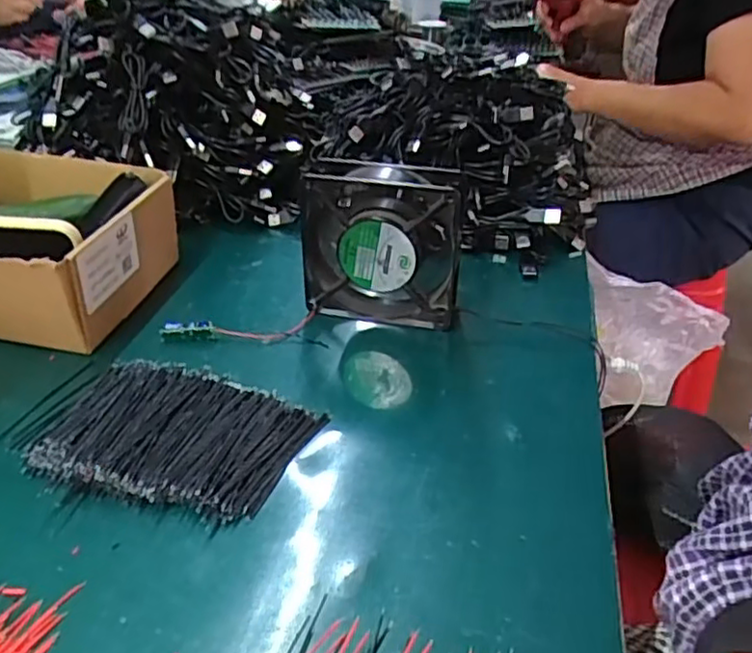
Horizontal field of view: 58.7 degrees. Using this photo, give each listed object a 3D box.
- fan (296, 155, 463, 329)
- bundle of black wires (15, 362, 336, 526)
[{"bbox_3d":[0.005,-0.062,0.530,0.121,0.121,0.044,7,33,9],"label":"fan"},{"bbox_3d":[-0.127,0.066,0.422,0.158,0.020,0.105,9,33,12],"label":"bundle of black wires"}]

